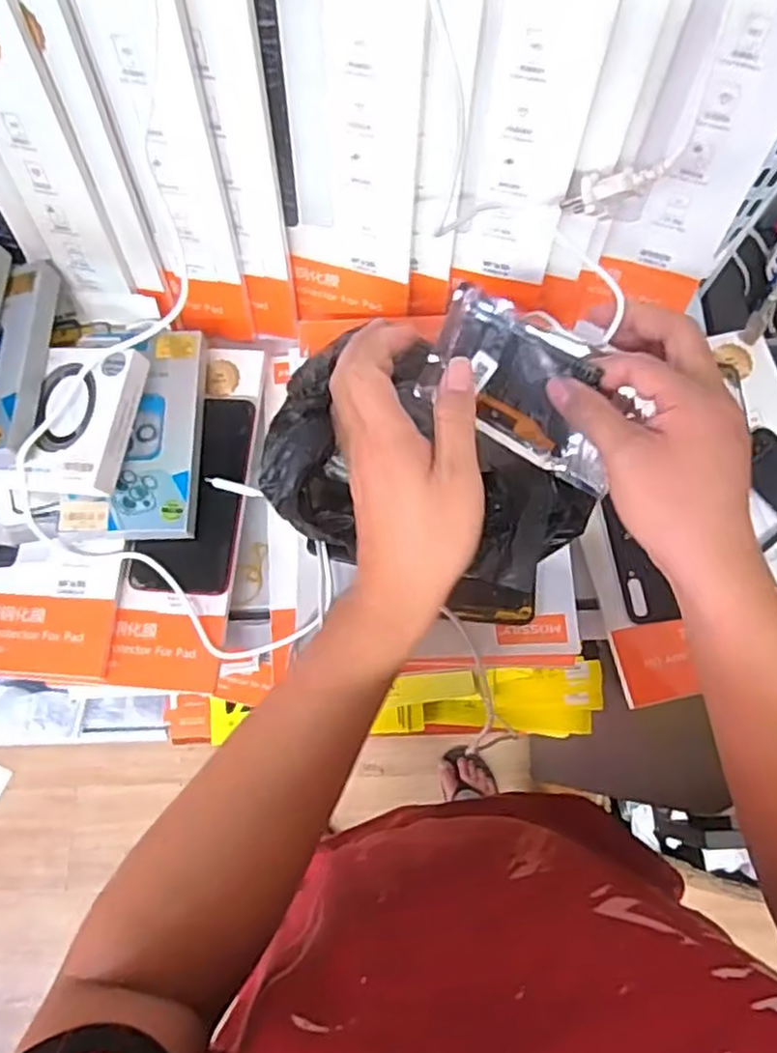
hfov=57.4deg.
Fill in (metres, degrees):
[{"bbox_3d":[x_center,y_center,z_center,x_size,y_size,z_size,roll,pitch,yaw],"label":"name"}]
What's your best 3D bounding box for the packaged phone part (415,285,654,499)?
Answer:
[{"bbox_3d":[0.084,-0.082,0.429,0.130,0.078,0.016,33,43,12],"label":"packaged phone part"}]

